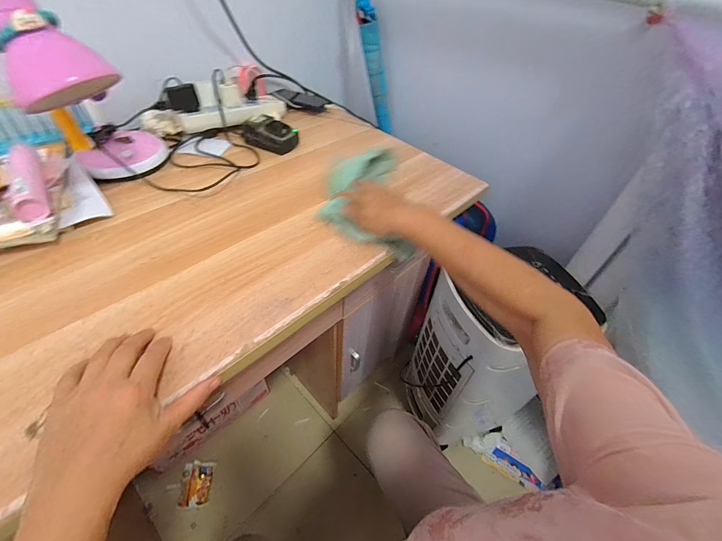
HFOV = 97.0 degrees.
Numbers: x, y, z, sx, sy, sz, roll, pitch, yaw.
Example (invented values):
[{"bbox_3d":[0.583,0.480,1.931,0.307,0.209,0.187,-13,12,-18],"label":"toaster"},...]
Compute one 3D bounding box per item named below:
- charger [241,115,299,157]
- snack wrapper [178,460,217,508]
[{"bbox_3d":[-0.186,-0.278,0.652,0.104,0.040,0.074,18,49,10],"label":"charger"},{"bbox_3d":[-0.429,0.554,0.832,0.073,0.013,0.100,2,47,-4],"label":"snack wrapper"}]

